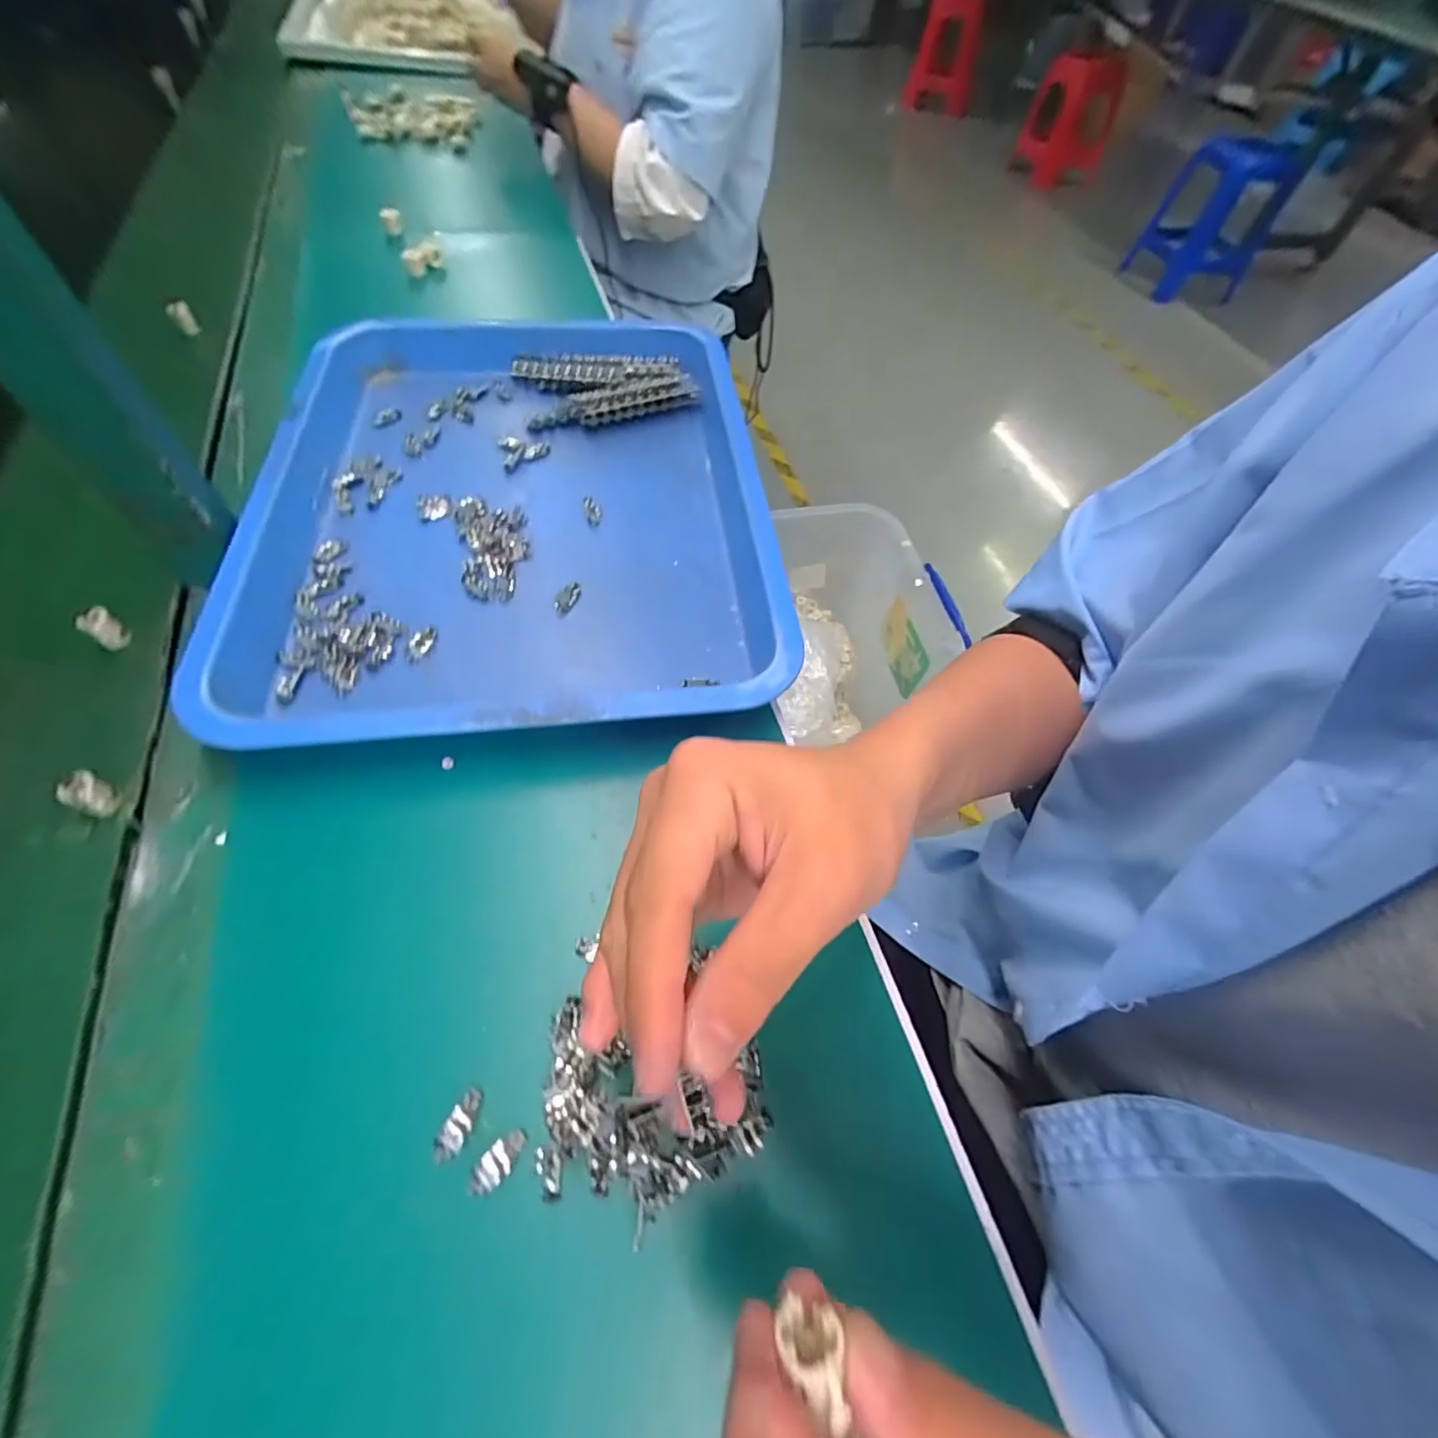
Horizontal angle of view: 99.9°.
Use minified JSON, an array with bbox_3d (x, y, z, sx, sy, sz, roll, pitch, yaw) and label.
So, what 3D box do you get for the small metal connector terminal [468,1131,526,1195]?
[{"bbox_3d":[-0.090,0.181,0.247,0.013,0.007,0.026,37,63,18],"label":"small metal connector terminal"}]

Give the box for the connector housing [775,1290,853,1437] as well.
[{"bbox_3d":[0.020,0.133,0.126,0.013,0.010,0.018,1,58,-4],"label":"connector housing"}]

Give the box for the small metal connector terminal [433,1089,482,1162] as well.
[{"bbox_3d":[-0.109,0.170,0.253,0.012,0.004,0.026,17,43,7],"label":"small metal connector terminal"}]

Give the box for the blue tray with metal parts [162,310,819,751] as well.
[{"bbox_3d":[-0.147,-0.171,0.444,0.328,0.041,0.431,-5,58,-7],"label":"blue tray with metal parts"}]

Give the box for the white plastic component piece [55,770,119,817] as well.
[{"bbox_3d":[-0.322,0.040,0.311,0.017,0.025,0.016,2,58,-3],"label":"white plastic component piece"}]

